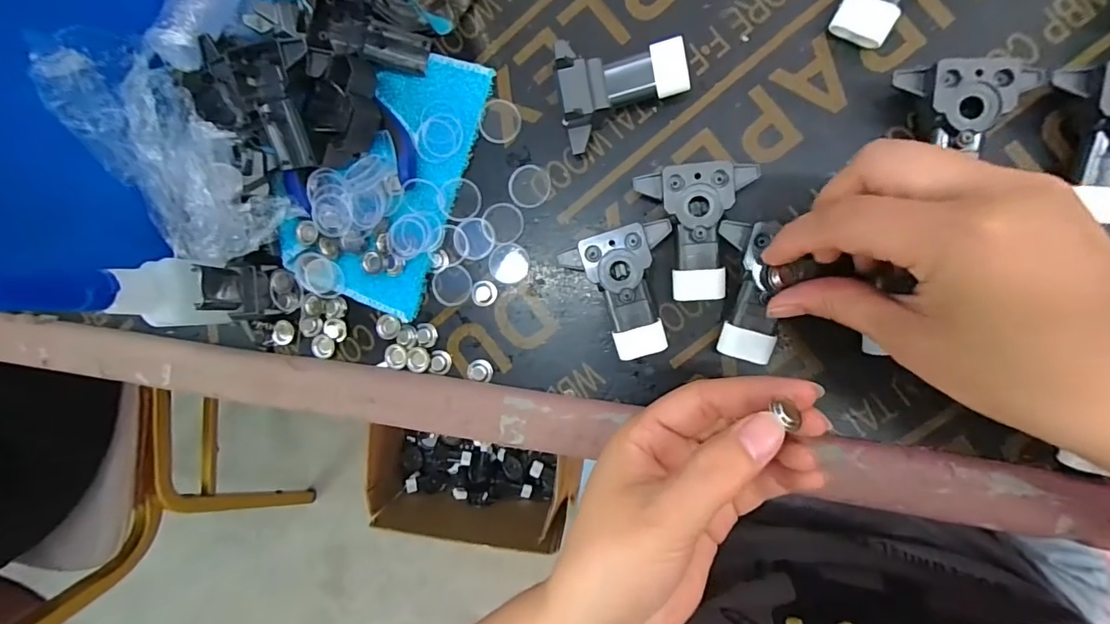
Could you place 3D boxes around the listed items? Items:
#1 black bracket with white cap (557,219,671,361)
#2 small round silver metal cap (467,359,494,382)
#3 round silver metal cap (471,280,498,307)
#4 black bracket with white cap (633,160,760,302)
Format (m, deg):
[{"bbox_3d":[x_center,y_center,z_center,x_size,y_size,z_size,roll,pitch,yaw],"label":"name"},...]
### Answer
[{"bbox_3d":[0.037,-0.009,0.247,0.052,0.026,0.063,-15,89,9],"label":"black bracket with white cap"},{"bbox_3d":[-0.042,0.033,0.271,0.014,0.004,0.012,8,92,8],"label":"small round silver metal cap"},{"bbox_3d":[-0.040,-0.010,0.270,0.015,0.004,0.014,0,91,9],"label":"round silver metal cap"},{"bbox_3d":[0.072,-0.038,0.241,0.055,0.026,0.063,-4,90,9],"label":"black bracket with white cap"}]

